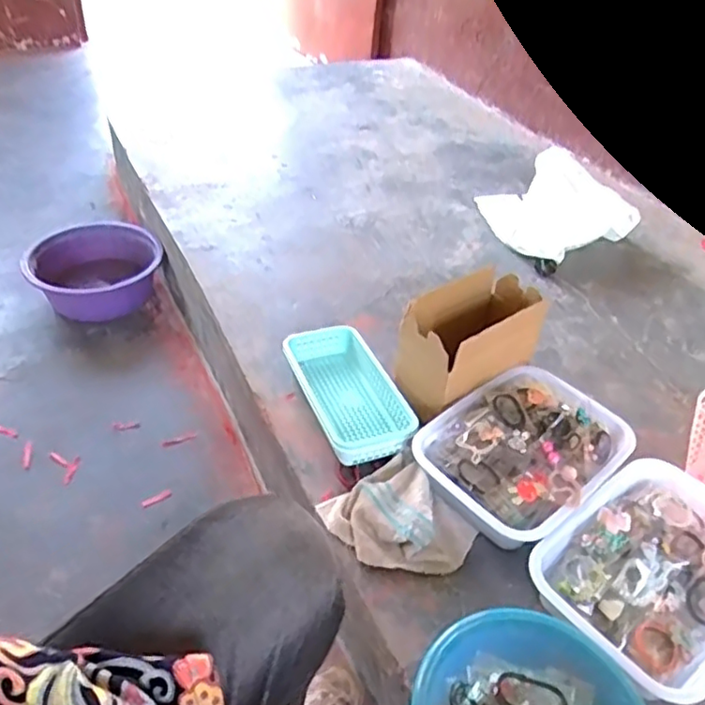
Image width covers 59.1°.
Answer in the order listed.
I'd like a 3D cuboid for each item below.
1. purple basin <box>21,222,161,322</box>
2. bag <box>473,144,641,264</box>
[{"bbox_3d":[-0.579,-0.187,1.396,0.273,0.131,0.247,-24,51,-28],"label":"purple basin"},{"bbox_3d":[0.438,-0.335,1.410,0.270,0.130,0.303,-21,50,-26],"label":"bag"}]

